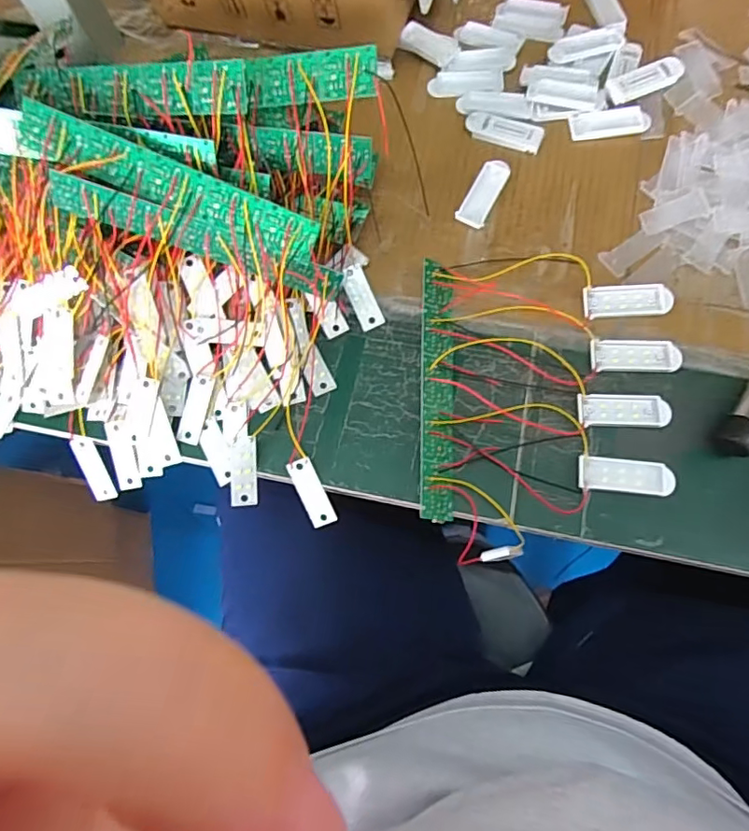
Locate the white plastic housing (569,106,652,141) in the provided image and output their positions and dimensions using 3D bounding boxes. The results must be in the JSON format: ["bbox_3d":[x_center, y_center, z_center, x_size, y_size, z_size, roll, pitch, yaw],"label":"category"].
[{"bbox_3d":[0.177,-0.220,0.395,0.058,0.006,0.022,-4,73,2],"label":"white plastic housing"}]

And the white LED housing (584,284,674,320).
[{"bbox_3d":[0.172,-0.078,0.357,0.057,0.009,0.020,-4,73,2],"label":"white LED housing"}]

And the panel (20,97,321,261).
[{"bbox_3d":[-0.116,-0.132,0.306,0.169,0.005,0.028,20,103,-9],"label":"panel"}]

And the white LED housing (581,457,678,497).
[{"bbox_3d":[0.157,0.038,0.327,0.057,0.007,0.021,4,74,4],"label":"white LED housing"}]

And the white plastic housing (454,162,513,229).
[{"bbox_3d":[0.081,-0.164,0.388,0.021,0.009,0.056,26,76,10],"label":"white plastic housing"}]

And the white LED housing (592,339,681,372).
[{"bbox_3d":[0.173,-0.040,0.349,0.056,0.005,0.023,-1,73,2],"label":"white LED housing"}]

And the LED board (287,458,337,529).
[{"bbox_3d":[-0.040,0.050,0.341,0.017,0.004,0.047,-25,98,-6],"label":"LED board"}]

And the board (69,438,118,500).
[{"bbox_3d":[-0.197,0.038,0.370,0.014,0.005,0.049,-33,111,-43],"label":"board"}]

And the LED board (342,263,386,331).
[{"bbox_3d":[-0.008,-0.083,0.368,0.017,0.004,0.046,-22,90,-5],"label":"LED board"}]

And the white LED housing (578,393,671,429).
[{"bbox_3d":[0.161,-0.003,0.339,0.057,0.005,0.021,0,73,3],"label":"white LED housing"}]

